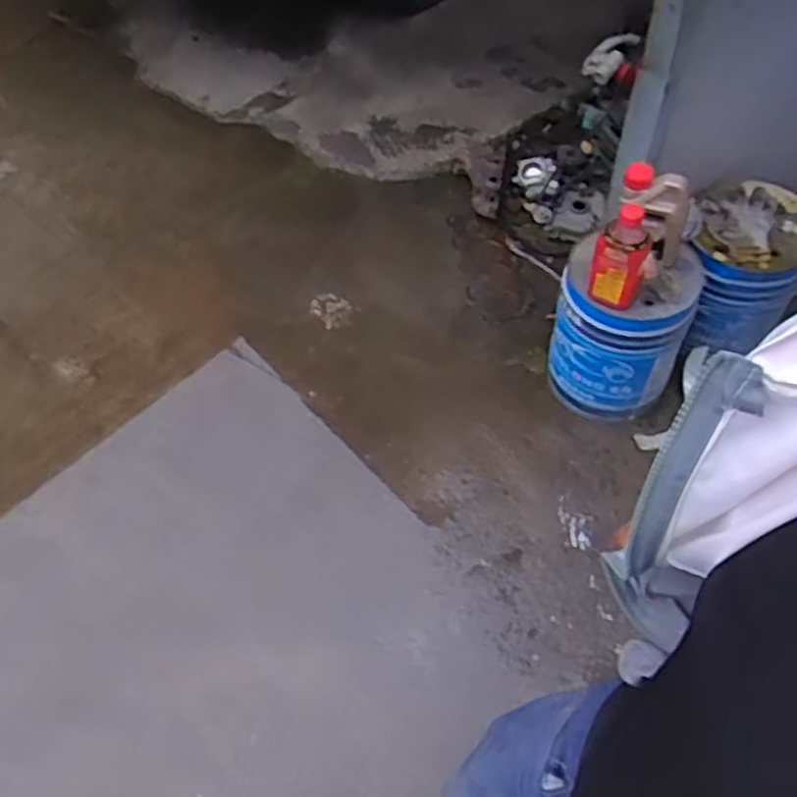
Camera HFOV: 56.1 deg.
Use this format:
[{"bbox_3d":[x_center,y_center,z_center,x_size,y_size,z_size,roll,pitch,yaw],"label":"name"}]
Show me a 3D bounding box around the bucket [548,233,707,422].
[{"bbox_3d":[0.486,-0.164,1.641,0.273,0.394,0.271,-2,53,3],"label":"bucket"}]

